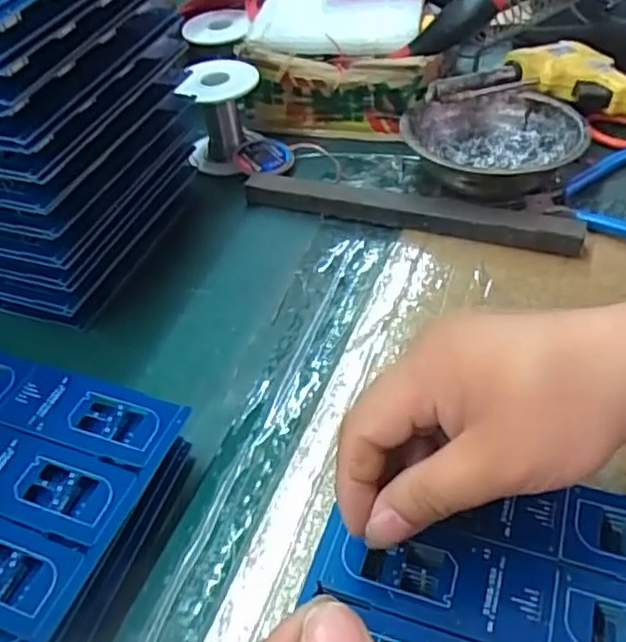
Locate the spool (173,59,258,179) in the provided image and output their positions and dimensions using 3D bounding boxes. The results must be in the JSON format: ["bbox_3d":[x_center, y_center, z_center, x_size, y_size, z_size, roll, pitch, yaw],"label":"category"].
[{"bbox_3d":[-0.070,-0.157,0.532,0.062,0.072,0.066,-6,45,1],"label":"spool"}]

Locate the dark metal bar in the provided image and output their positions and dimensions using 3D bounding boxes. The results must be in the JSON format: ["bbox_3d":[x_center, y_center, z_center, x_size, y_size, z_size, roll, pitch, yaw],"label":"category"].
[{"bbox_3d":[0.061,-0.076,0.465,0.232,0.021,0.028,13,48,19],"label":"dark metal bar"}]

